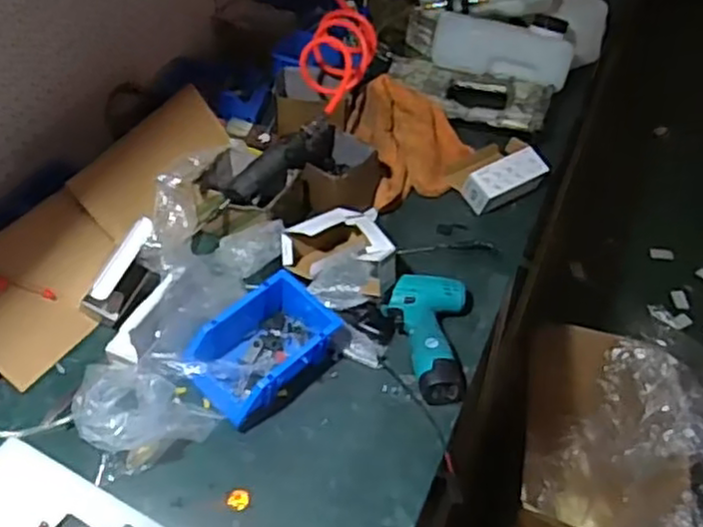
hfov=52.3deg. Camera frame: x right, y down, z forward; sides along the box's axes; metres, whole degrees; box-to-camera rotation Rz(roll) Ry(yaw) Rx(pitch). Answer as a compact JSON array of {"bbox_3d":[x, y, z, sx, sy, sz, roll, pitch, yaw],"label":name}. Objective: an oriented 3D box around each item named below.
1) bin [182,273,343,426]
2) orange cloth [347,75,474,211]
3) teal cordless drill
[{"bbox_3d":[-0.115,0.115,0.931,0.118,0.084,0.194,33,53,29],"label":"bin"},{"bbox_3d":[0.102,-0.214,1.239,0.184,0.107,0.238,-11,46,-10],"label":"orange cloth"},{"bbox_3d":[0.101,0.097,0.969,0.116,0.049,0.192,7,45,7],"label":"teal cordless drill"}]

